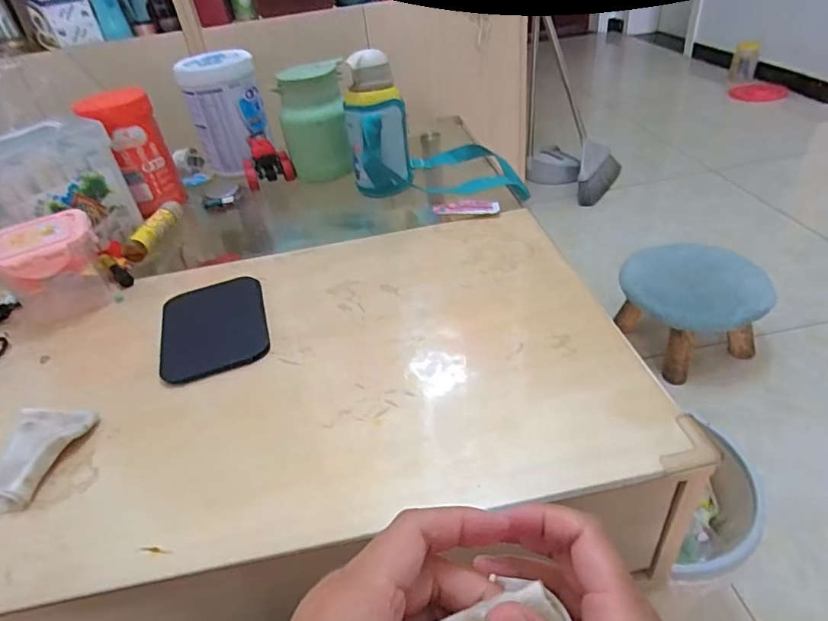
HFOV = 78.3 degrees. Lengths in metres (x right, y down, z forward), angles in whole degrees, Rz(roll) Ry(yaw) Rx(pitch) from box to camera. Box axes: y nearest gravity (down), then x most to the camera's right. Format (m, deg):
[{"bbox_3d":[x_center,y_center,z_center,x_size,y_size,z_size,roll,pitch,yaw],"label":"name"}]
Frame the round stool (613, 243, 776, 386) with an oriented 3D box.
[{"bbox_3d":[0.597,0.002,1.115,0.260,0.189,0.253,-5,39,4],"label":"round stool"}]

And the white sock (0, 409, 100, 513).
[{"bbox_3d":[-0.334,0.124,0.442,0.060,0.023,0.098,2,40,12],"label":"white sock"}]

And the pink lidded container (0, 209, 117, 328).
[{"bbox_3d":[-0.438,-0.051,0.620,0.118,0.099,0.128,-34,45,-29],"label":"pink lidded container"}]

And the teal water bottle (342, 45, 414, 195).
[{"bbox_3d":[-0.053,-0.268,0.742,0.087,0.187,0.075,-8,39,0],"label":"teal water bottle"}]

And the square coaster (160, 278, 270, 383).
[{"bbox_3d":[-0.223,0.014,0.566,0.110,0.005,0.156,-16,39,-10],"label":"square coaster"}]

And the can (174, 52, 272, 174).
[{"bbox_3d":[-0.330,-0.353,0.908,0.122,0.176,0.102,-17,40,-12],"label":"can"}]

